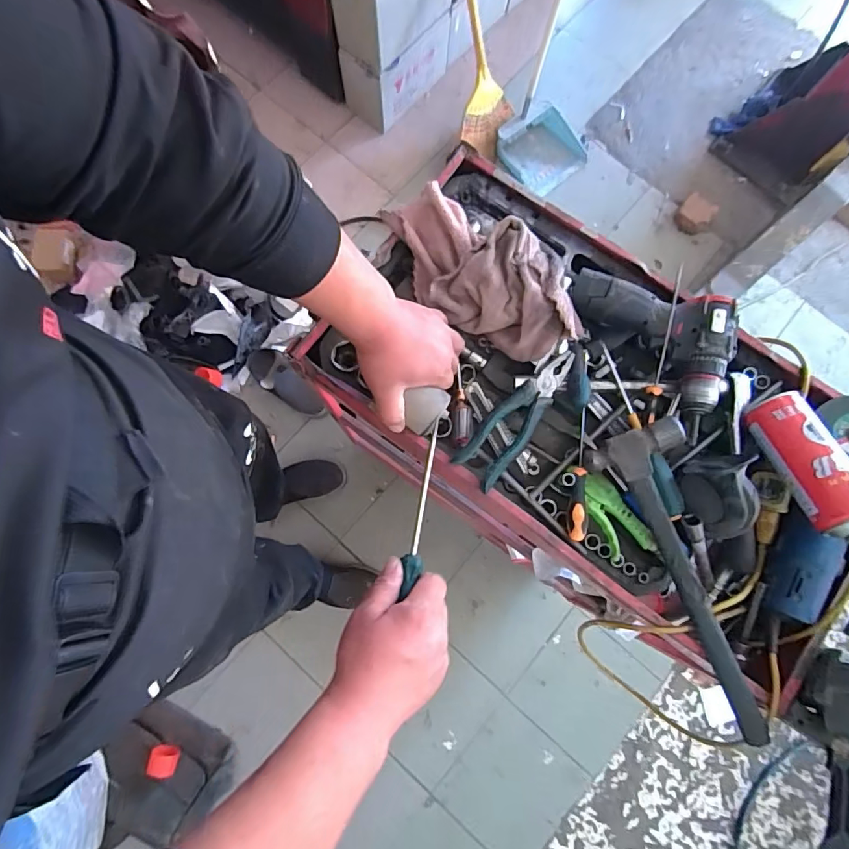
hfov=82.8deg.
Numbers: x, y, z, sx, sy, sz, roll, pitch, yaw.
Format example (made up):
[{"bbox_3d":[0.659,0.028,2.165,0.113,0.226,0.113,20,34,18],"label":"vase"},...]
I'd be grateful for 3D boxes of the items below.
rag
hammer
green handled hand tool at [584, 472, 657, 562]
[{"bbox_3d":[0.071,-0.193,0.609,0.276,0.068,0.138,28,79,4],"label":"rag"},{"bbox_3d":[0.304,0.171,0.540,0.105,0.039,0.356,-21,80,-5],"label":"hammer"},{"bbox_3d":[0.229,0.107,0.580,0.052,0.015,0.104,-21,80,-5],"label":"green handled hand tool"}]

